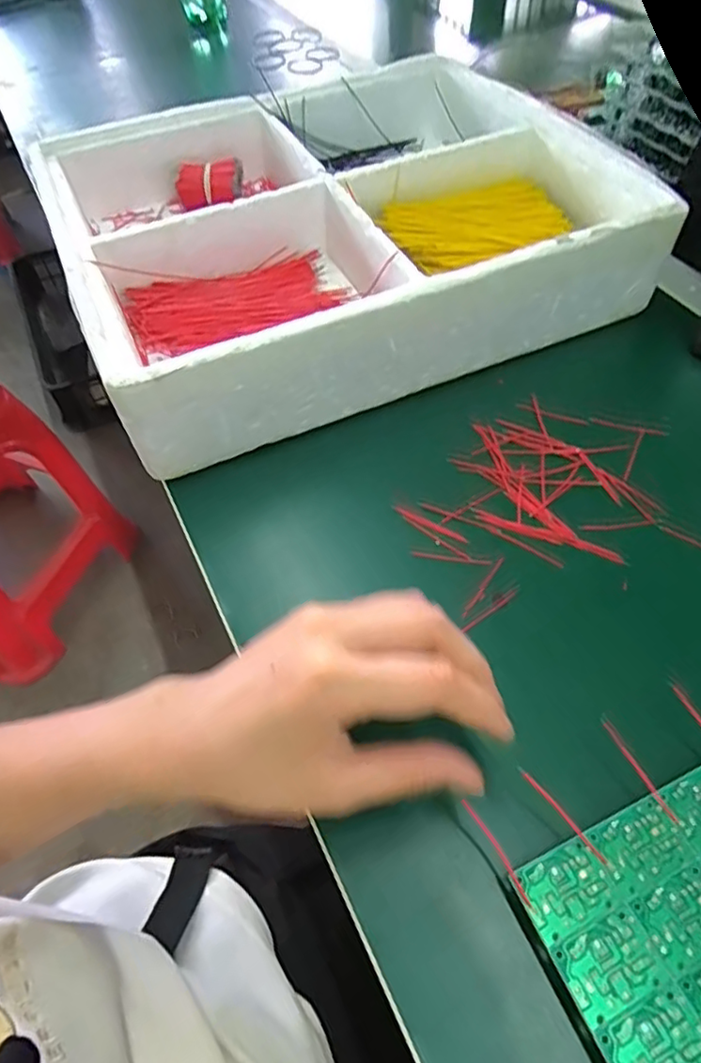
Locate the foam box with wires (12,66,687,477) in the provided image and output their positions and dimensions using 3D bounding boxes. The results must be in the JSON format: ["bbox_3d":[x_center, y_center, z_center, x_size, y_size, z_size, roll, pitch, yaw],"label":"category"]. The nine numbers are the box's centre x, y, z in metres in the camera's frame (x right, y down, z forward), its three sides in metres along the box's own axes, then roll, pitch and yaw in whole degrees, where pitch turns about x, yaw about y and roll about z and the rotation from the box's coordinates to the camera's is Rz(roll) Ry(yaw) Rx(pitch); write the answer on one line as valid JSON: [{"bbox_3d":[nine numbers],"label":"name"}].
[{"bbox_3d":[-0.016,-0.228,0.455,0.372,0.087,0.319,-20,57,-12],"label":"foam box with wires"}]

